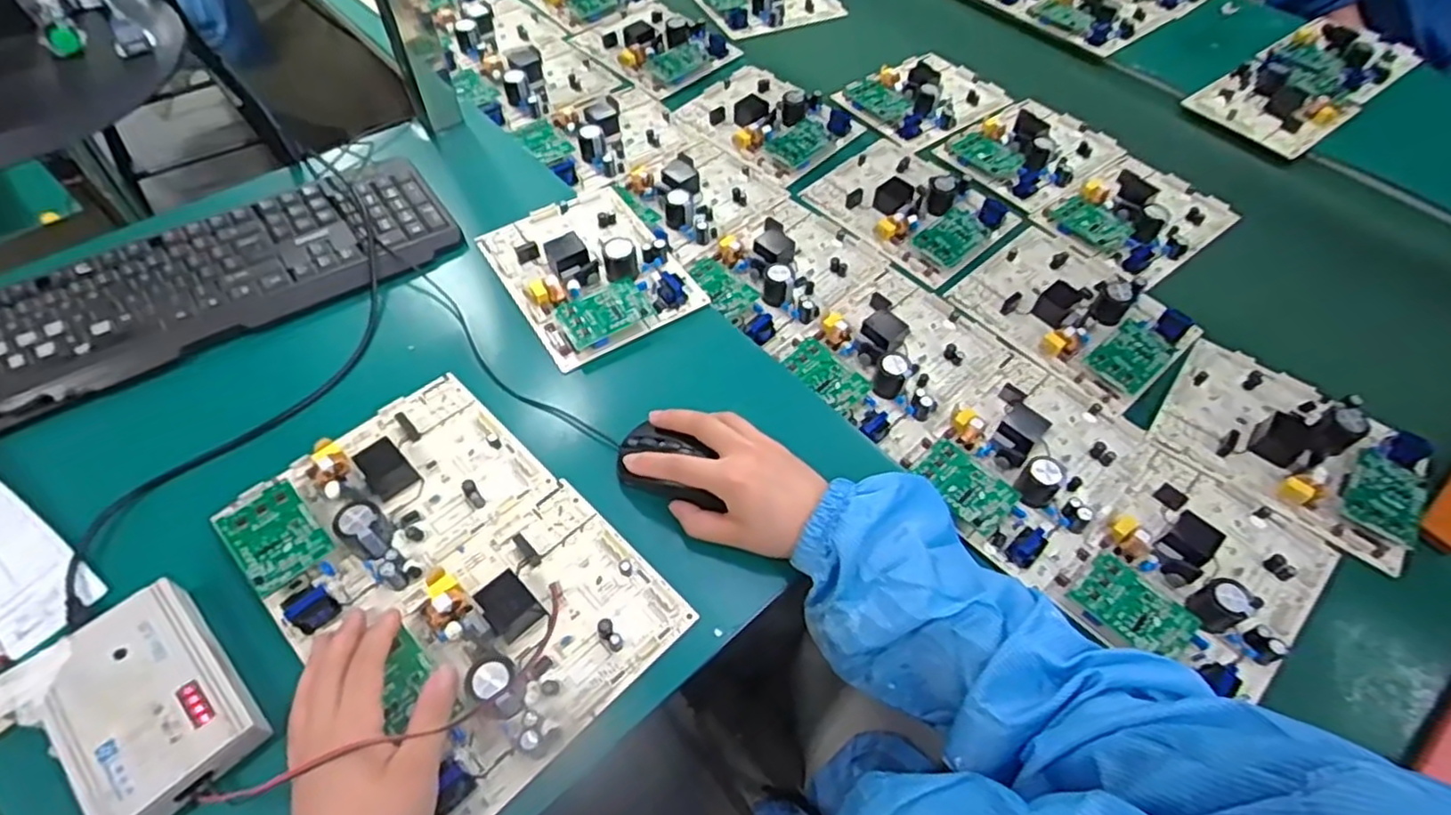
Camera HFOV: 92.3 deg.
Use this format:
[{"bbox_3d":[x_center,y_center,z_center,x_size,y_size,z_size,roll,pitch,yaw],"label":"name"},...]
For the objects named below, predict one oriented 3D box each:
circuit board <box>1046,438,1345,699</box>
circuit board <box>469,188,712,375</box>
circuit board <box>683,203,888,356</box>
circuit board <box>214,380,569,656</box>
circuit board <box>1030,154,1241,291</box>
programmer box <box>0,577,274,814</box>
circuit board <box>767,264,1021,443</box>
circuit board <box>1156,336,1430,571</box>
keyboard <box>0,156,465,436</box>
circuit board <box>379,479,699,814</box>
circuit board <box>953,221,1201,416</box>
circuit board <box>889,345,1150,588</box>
[{"bbox_3d":[0.350,0.112,0.504,0.139,0.029,0.183,39,62,22],"label":"circuit board"},{"bbox_3d":[-0.121,-0.132,0.629,0.145,0.035,0.182,-27,60,-20],"label":"circuit board"},{"bbox_3d":[0.059,-0.141,0.681,0.173,0.033,0.134,-34,63,-23],"label":"circuit board"},{"bbox_3d":[-0.234,0.060,0.483,0.148,0.030,0.186,40,62,22],"label":"circuit board"},{"bbox_3d":[0.444,-0.209,0.754,0.198,0.029,0.142,-32,62,-22],"label":"circuit board"},{"bbox_3d":[-0.335,0.171,0.401,0.126,0.024,0.088,35,61,20],"label":"programmer box"},{"bbox_3d":[0.150,-0.054,0.623,0.181,0.029,0.149,-33,62,-23],"label":"circuit board"},{"bbox_3d":[0.466,0.026,0.573,0.193,0.031,0.138,35,61,20],"label":"circuit board"},{"bbox_3d":[-0.449,-0.103,0.592,0.420,0.027,0.147,-30,61,-21],"label":"keyboard"},{"bbox_3d":[-0.130,0.138,0.431,0.177,0.031,0.141,-38,66,-27],"label":"circuit board"},{"bbox_3d":[0.332,-0.099,0.656,0.149,0.032,0.188,-35,63,-24],"label":"circuit board"},{"bbox_3d":[0.244,0.033,0.566,0.182,0.030,0.143,-38,64,-25],"label":"circuit board"}]

